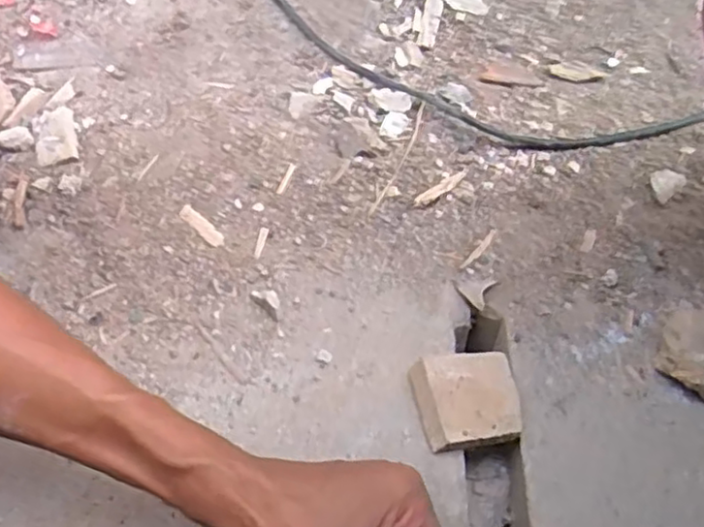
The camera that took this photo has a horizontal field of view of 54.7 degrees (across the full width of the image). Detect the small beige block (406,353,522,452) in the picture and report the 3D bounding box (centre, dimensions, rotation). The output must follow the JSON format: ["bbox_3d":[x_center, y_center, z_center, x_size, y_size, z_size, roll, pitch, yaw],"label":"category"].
[{"bbox_3d":[0.070,0.086,0.424,0.060,0.024,0.055,-7,58,-3],"label":"small beige block"}]

